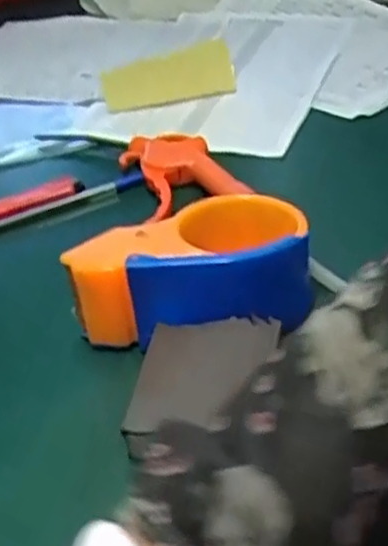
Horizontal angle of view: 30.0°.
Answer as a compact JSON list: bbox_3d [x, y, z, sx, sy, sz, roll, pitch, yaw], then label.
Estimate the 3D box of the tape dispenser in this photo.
[{"bbox_3d":[0.000,-0.001,0.429,0.134,0.062,0.080,-1,38,7],"label":"tape dispenser"}]

